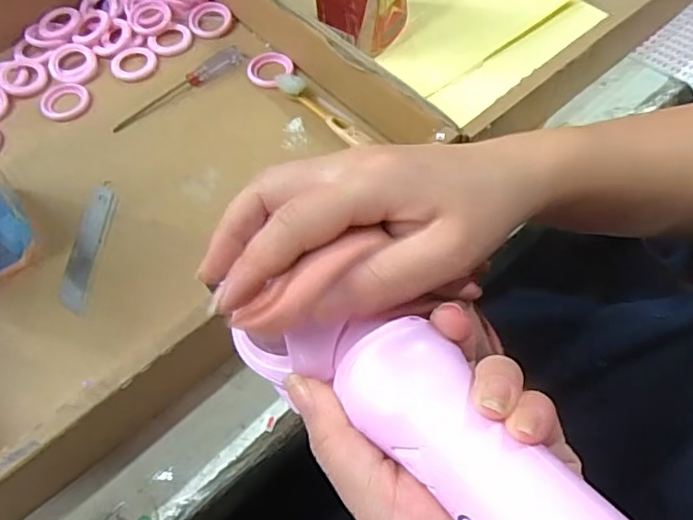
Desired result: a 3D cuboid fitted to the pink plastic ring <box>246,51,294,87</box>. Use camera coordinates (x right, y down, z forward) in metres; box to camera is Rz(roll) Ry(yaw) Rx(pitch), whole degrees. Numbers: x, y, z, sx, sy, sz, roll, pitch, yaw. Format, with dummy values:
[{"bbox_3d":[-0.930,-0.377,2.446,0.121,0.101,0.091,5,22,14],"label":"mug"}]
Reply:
[{"bbox_3d":[-0.065,-0.159,0.473,0.036,0.004,0.038,-2,62,3],"label":"pink plastic ring"}]

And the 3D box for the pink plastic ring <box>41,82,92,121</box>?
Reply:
[{"bbox_3d":[-0.225,-0.128,0.457,0.038,0.004,0.038,-1,62,3],"label":"pink plastic ring"}]

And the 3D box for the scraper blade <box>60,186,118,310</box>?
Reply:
[{"bbox_3d":[-0.177,-0.012,0.392,0.020,0.004,0.097,1,62,4],"label":"scraper blade"}]

